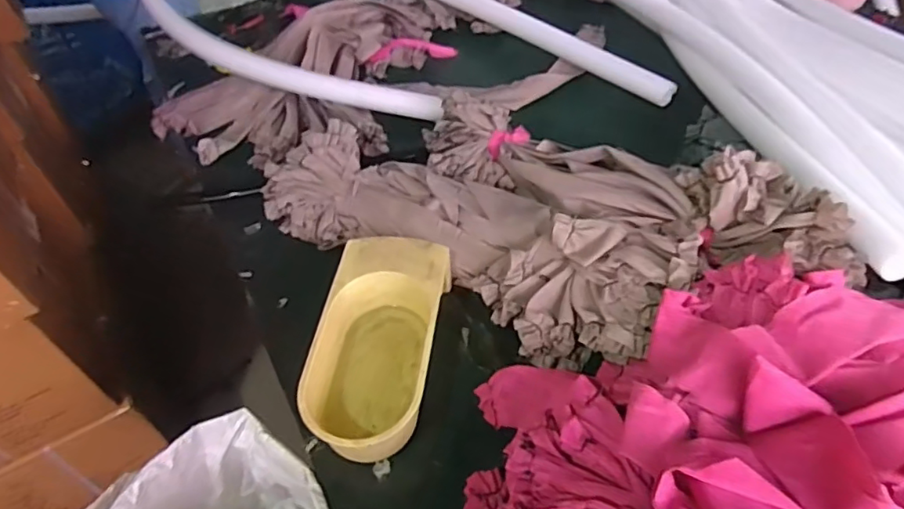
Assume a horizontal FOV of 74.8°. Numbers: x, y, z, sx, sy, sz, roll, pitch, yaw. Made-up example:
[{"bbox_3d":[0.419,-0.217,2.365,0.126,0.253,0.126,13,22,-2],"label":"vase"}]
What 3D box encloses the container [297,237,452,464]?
[{"bbox_3d":[-0.091,0.116,0.753,0.142,0.092,0.291,4,51,8],"label":"container"}]

